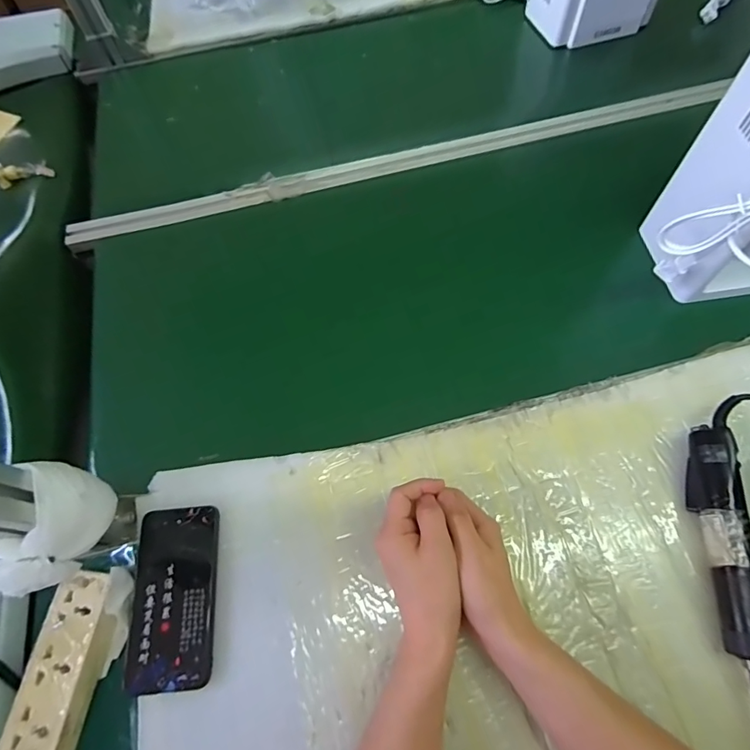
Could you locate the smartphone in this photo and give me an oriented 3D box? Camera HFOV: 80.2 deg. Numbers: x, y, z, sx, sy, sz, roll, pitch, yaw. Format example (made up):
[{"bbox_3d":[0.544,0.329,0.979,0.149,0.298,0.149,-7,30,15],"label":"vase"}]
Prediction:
[{"bbox_3d":[-0.191,0.207,0.422,0.078,0.009,0.155,-6,64,1],"label":"smartphone"}]

